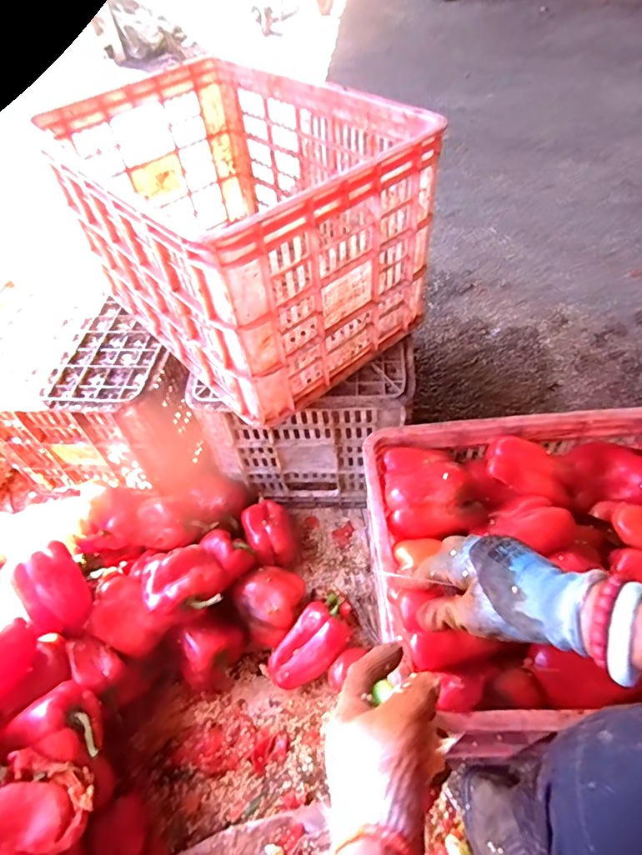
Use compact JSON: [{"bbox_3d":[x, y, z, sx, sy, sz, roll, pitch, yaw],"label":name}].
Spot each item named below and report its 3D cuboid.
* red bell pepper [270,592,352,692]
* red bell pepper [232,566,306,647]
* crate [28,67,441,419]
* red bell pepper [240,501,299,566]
[{"bbox_3d":[-0.009,0.322,0.725,0.075,0.072,0.147,34,61,27],"label":"red bell pepper"},{"bbox_3d":[-0.072,0.277,0.760,0.102,0.079,0.095,-2,51,3],"label":"red bell pepper"},{"bbox_3d":[-0.134,-0.311,0.748,0.353,0.289,0.526,-34,57,-21],"label":"crate"},{"bbox_3d":[-0.085,0.188,0.845,0.082,0.071,0.111,-21,53,-12],"label":"red bell pepper"}]

